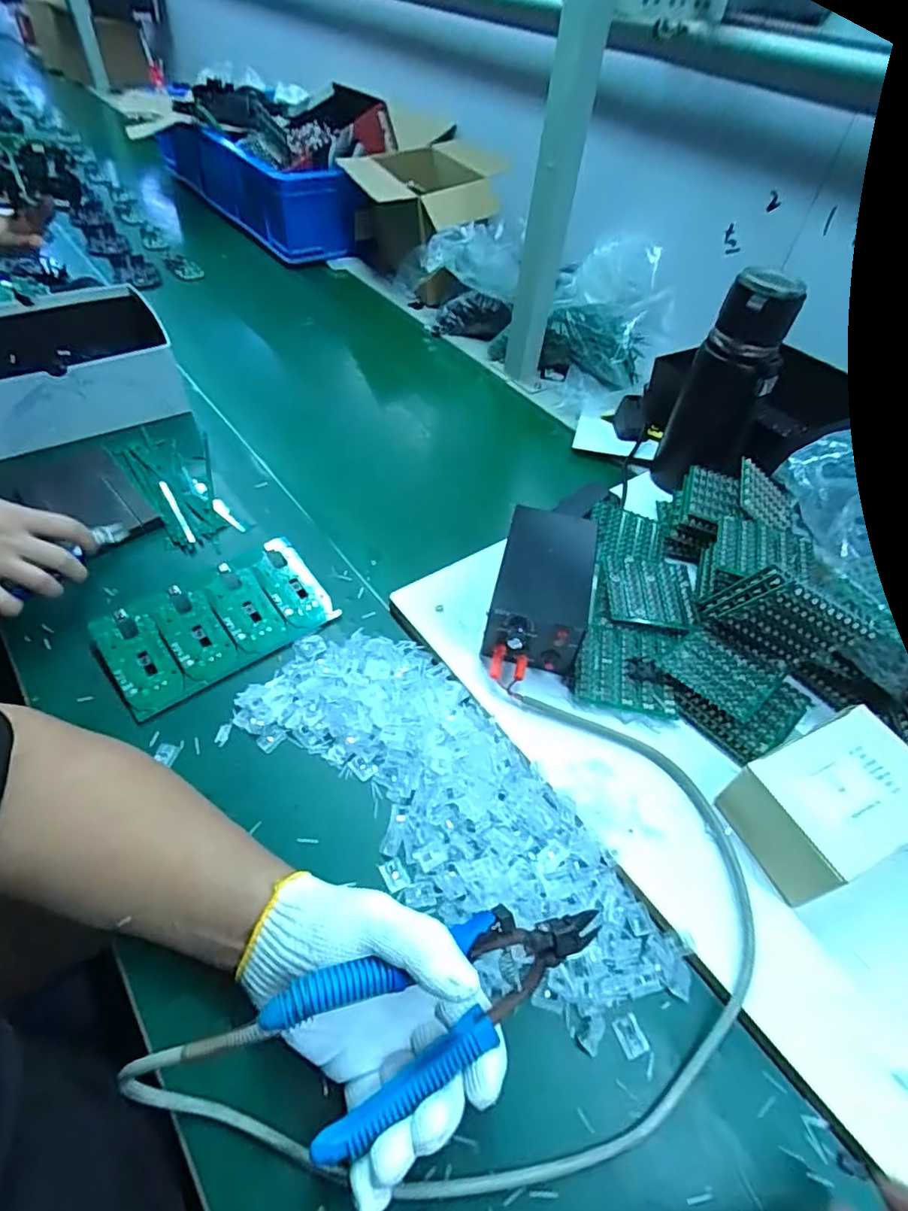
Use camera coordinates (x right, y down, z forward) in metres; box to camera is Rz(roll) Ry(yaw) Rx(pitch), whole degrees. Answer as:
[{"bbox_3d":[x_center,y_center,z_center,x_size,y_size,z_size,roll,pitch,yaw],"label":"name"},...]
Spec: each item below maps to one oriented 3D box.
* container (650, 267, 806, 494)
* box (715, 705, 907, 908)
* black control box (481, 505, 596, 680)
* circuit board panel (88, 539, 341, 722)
[{"bbox_3d":[0.285,-0.222,0.623,0.079,0.226,0.064,16,50,8],"label":"container"},{"bbox_3d":[0.271,0.141,0.422,0.129,0.063,0.087,-20,57,-18],"label":"box"},{"bbox_3d":[0.078,-0.013,0.516,0.082,0.067,0.158,13,54,5],"label":"black control box"},{"bbox_3d":[-0.209,0.012,0.519,0.189,0.011,0.108,-33,70,-29],"label":"circuit board panel"}]

